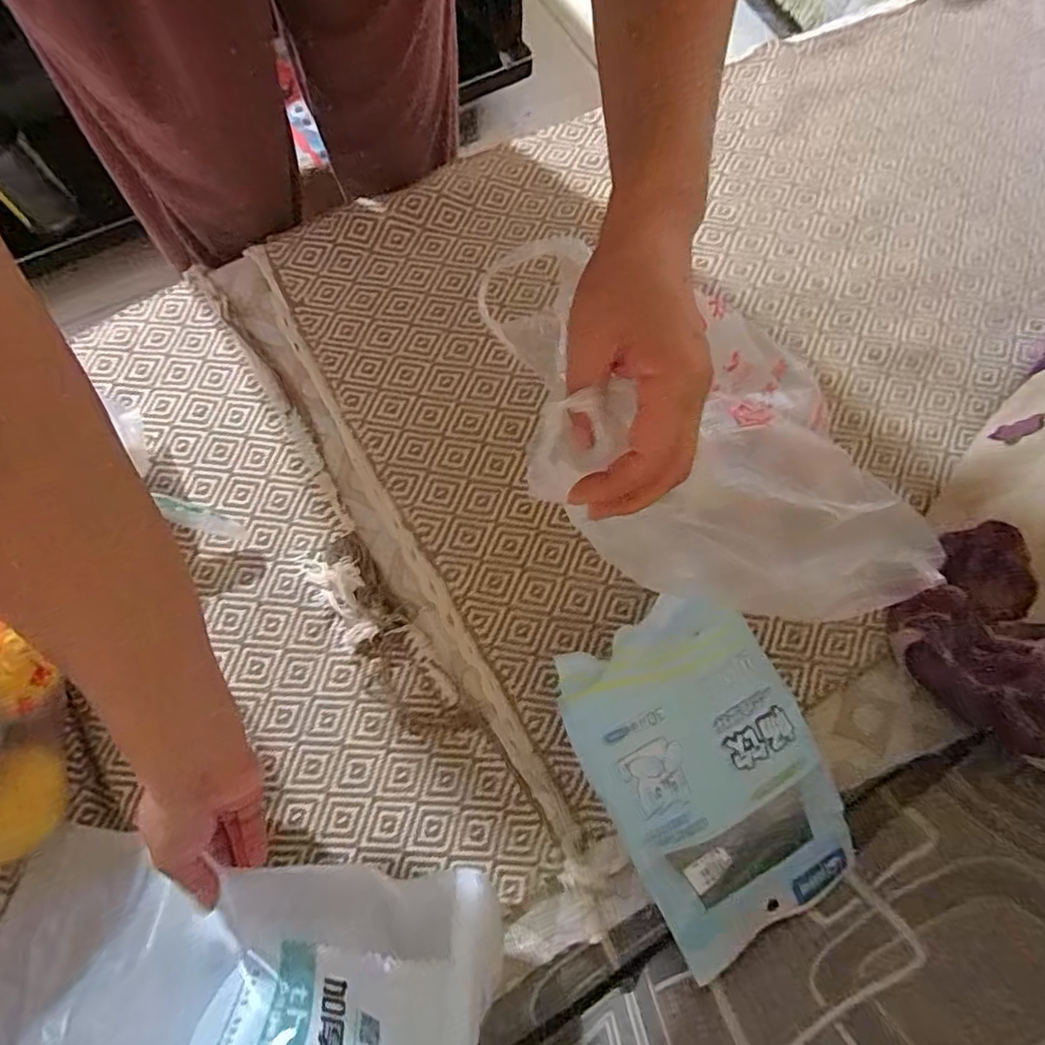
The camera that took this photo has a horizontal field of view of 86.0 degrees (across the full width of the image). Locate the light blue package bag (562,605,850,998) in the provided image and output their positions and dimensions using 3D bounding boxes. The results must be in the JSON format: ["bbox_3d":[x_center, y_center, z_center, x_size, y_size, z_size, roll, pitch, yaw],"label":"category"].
[{"bbox_3d":[0.130,0.180,0.401,0.154,0.071,0.231,-27,77,-9],"label":"light blue package bag"}]

